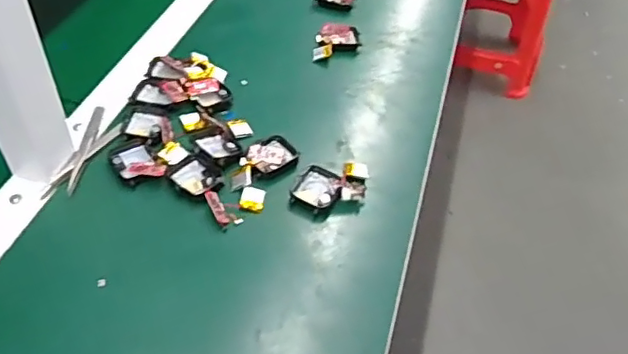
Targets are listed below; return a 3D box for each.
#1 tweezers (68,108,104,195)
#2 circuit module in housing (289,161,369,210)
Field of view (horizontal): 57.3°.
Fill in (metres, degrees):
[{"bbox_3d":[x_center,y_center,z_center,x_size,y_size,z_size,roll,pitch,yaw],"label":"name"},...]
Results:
[{"bbox_3d":[-0.203,-0.028,0.515,0.011,0.007,0.112,2,48,-5],"label":"tweezers"},{"bbox_3d":[0.014,0.009,0.511,0.072,0.017,0.039,-18,53,-21],"label":"circuit module in housing"}]

